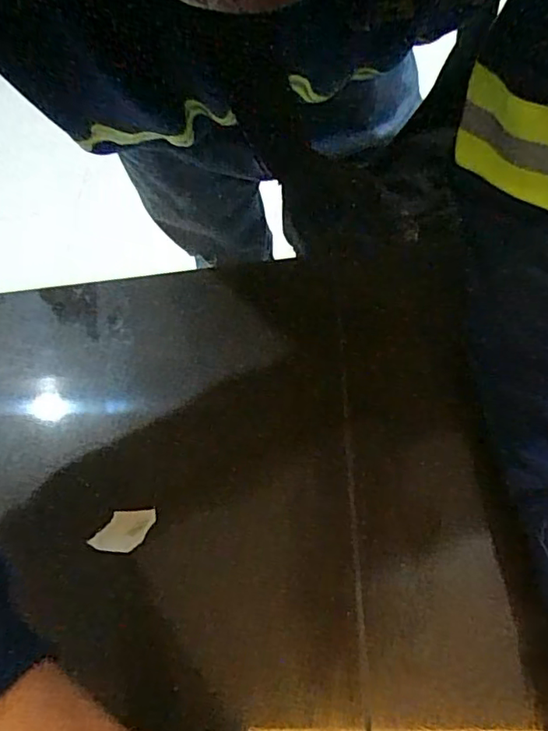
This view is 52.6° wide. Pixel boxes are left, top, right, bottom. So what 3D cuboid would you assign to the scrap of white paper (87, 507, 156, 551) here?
[{"bbox_3d":[-0.091,0.099,0.334,0.037,0.006,0.024,-4,60,9],"label":"scrap of white paper"}]

